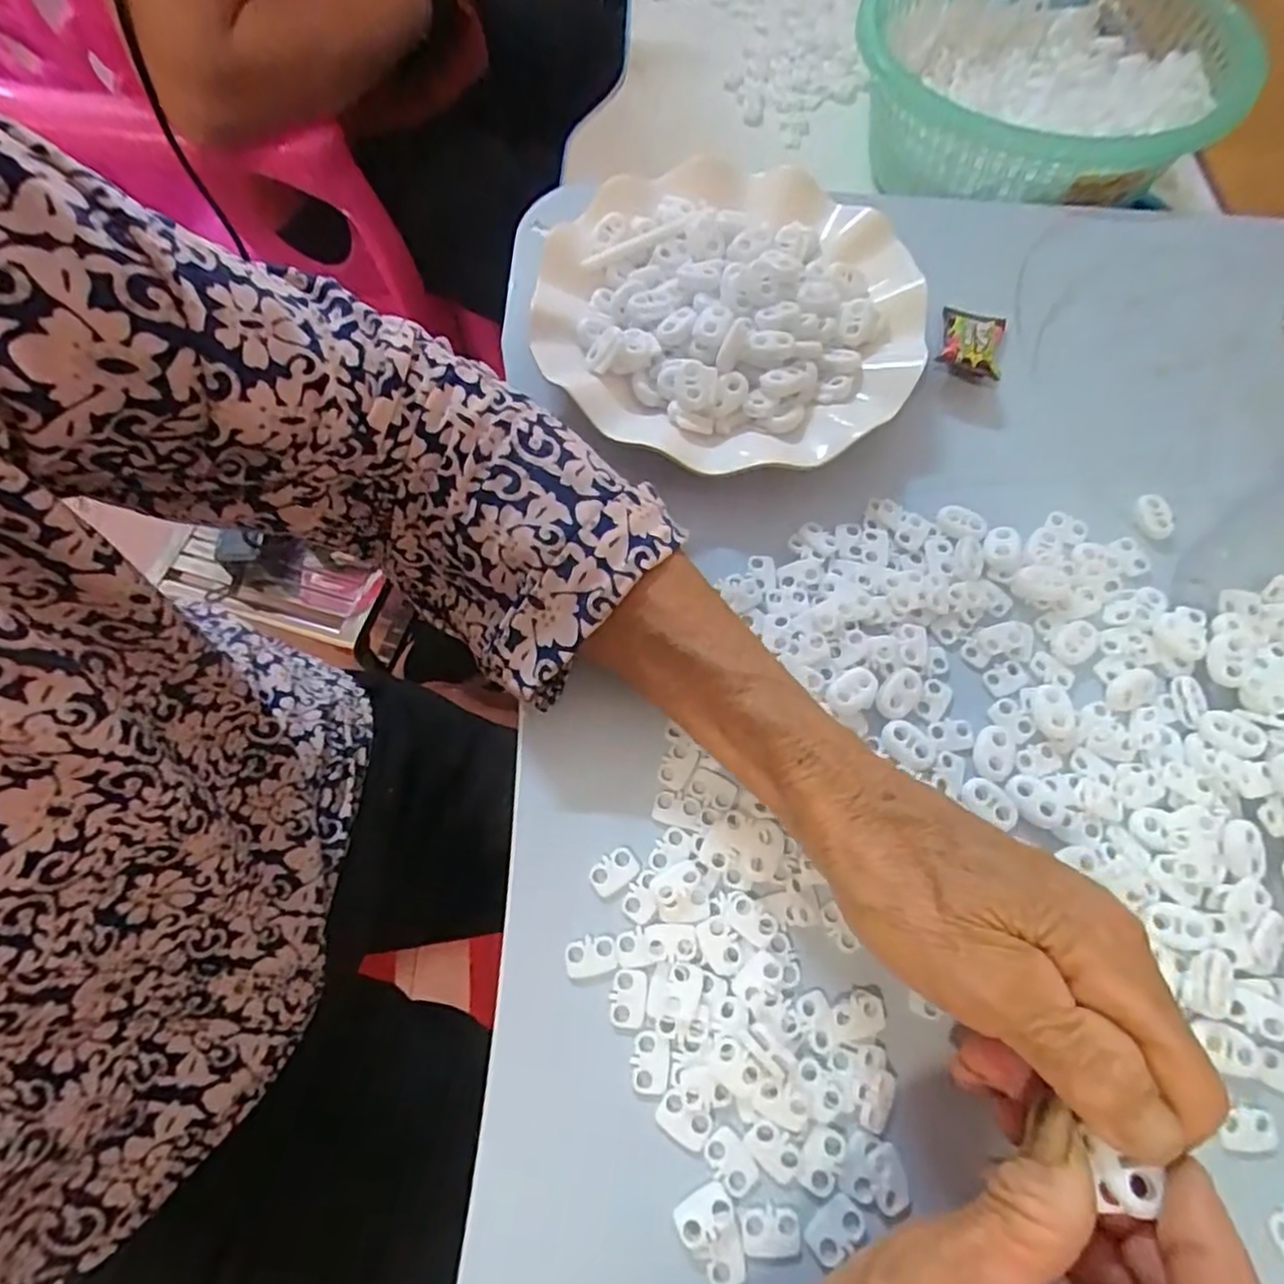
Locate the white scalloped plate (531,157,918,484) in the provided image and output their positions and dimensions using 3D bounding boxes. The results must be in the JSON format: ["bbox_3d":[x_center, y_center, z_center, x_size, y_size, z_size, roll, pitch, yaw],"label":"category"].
[{"bbox_3d":[0.042,-0.157,0.341,0.178,0.044,0.180,0,64,1],"label":"white scalloped plate"}]

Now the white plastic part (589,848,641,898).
[{"bbox_3d":[-0.011,0.084,0.254,0.018,0.004,0.013,-39,72,-15],"label":"white plastic part"}]

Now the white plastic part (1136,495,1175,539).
[{"bbox_3d":[0.234,-0.058,0.316,0.012,0.007,0.021,-11,67,-4],"label":"white plastic part"}]

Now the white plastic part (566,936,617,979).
[{"bbox_3d":[-0.018,0.111,0.243,0.018,0.004,0.012,-9,67,-3],"label":"white plastic part"}]

